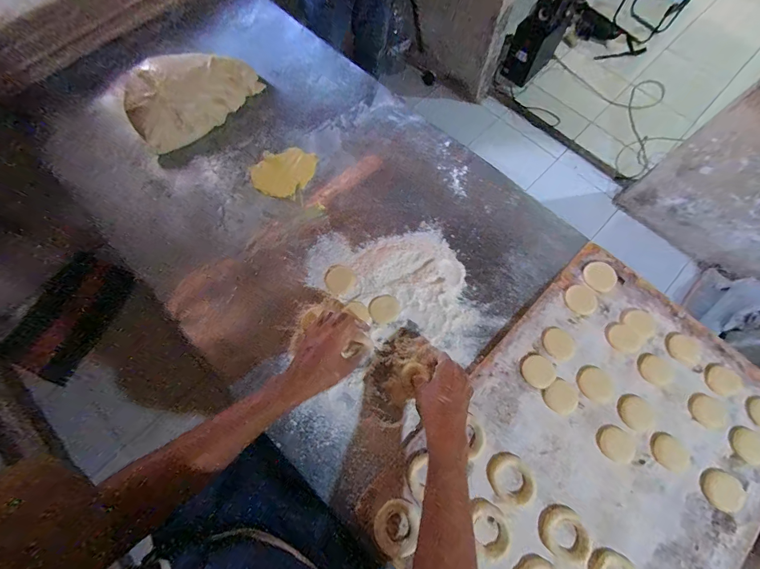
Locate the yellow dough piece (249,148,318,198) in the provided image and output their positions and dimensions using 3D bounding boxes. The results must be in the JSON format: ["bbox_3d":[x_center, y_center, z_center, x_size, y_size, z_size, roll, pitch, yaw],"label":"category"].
[{"bbox_3d":[-0.189,-0.220,0.631,0.109,0.004,0.110,0,72,0],"label":"yellow dough piece"}]

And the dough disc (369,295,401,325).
[{"bbox_3d":[0.008,0.043,0.553,0.049,0.004,0.048,0,89,-2],"label":"dough disc"}]

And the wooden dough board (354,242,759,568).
[{"bbox_3d":[0.318,0.255,0.475,0.589,0.023,0.409,-43,77,-13],"label":"wooden dough board"}]

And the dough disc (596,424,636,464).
[{"bbox_3d":[0.348,0.236,0.482,0.055,0.006,0.045,31,74,9],"label":"dough disc"}]

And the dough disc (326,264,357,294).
[{"bbox_3d":[-0.069,-0.008,0.564,0.051,0.009,0.048,0,72,0],"label":"dough disc"}]

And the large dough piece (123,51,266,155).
[{"bbox_3d":[-0.385,-0.394,0.647,0.259,0.068,0.160,-43,77,-13],"label":"large dough piece"}]

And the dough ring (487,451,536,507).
[{"bbox_3d":[0.186,0.274,0.460,0.069,0.009,0.058,34,75,10],"label":"dough ring"}]

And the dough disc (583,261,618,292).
[{"bbox_3d":[0.383,-0.015,0.567,0.055,0.005,0.053,0,72,0],"label":"dough disc"}]

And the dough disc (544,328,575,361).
[{"bbox_3d":[0.289,0.096,0.527,0.049,0.004,0.047,0,72,0],"label":"dough disc"}]

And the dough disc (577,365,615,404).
[{"bbox_3d":[0.335,0.155,0.508,0.056,0.004,0.050,41,76,12],"label":"dough disc"}]

